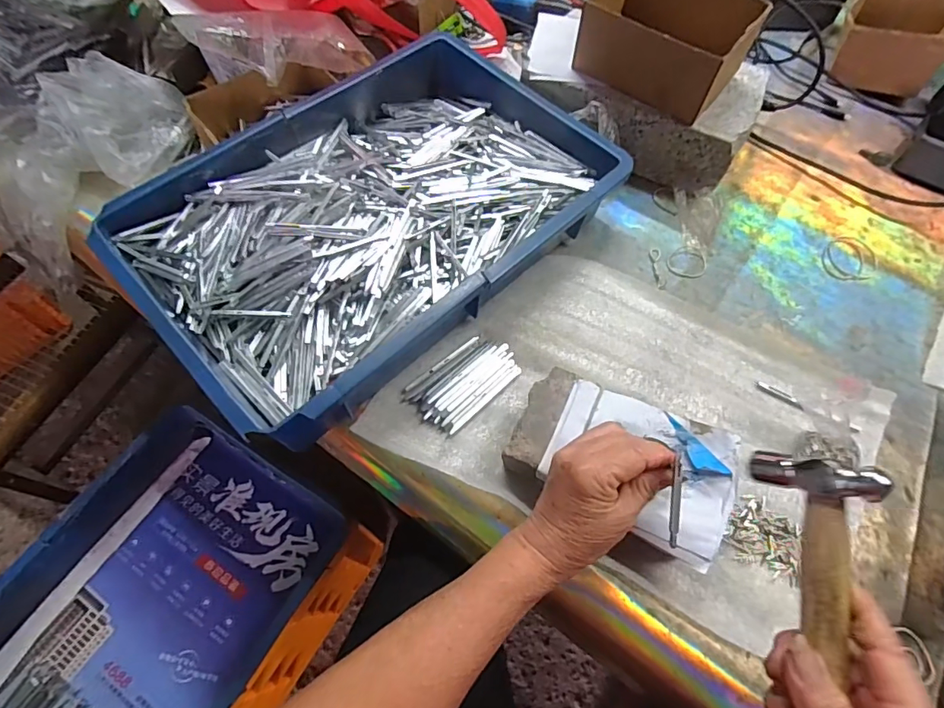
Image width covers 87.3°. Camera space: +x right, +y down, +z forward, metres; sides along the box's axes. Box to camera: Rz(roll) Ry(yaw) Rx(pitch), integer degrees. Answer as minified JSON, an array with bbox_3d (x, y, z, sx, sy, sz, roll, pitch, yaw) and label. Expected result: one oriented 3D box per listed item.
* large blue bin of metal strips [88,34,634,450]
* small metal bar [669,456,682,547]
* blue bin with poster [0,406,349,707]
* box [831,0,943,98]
[{"bbox_3d":[-0.089,-0.136,0.486,0.283,0.080,0.428,42,69,18],"label":"large blue bin of metal strips"},{"bbox_3d":[0.128,0.093,0.311,0.005,0.005,0.053,10,78,3],"label":"small metal bar"},{"bbox_3d":[-0.378,0.307,0.560,0.278,0.090,0.433,28,65,12],"label":"blue bin with poster"},{"bbox_3d":[0.570,-0.425,0.666,0.132,0.069,0.141,27,65,12],"label":"box"}]

